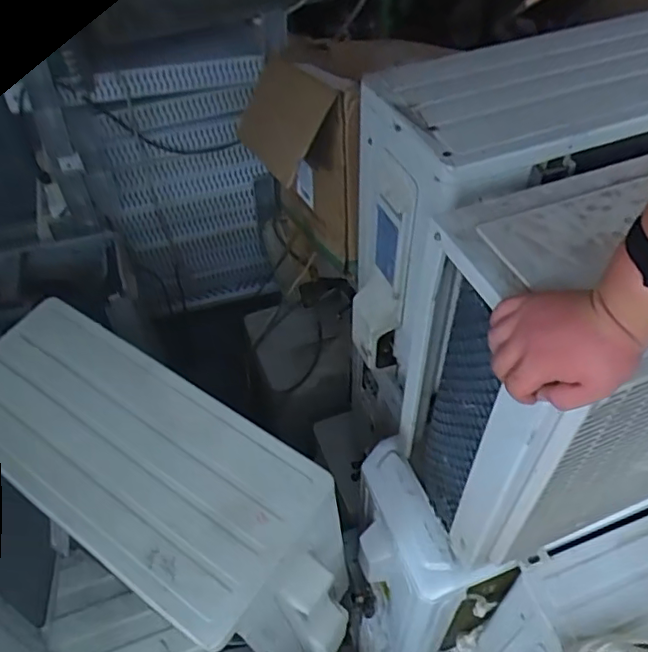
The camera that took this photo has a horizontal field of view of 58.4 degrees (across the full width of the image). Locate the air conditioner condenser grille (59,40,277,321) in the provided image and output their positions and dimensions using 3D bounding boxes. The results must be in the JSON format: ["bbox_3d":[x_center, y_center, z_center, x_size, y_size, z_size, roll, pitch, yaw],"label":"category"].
[{"bbox_3d":[-0.398,-0.394,1.753,0.466,0.805,0.097,-13,49,-10],"label":"air conditioner condenser grille"}]

